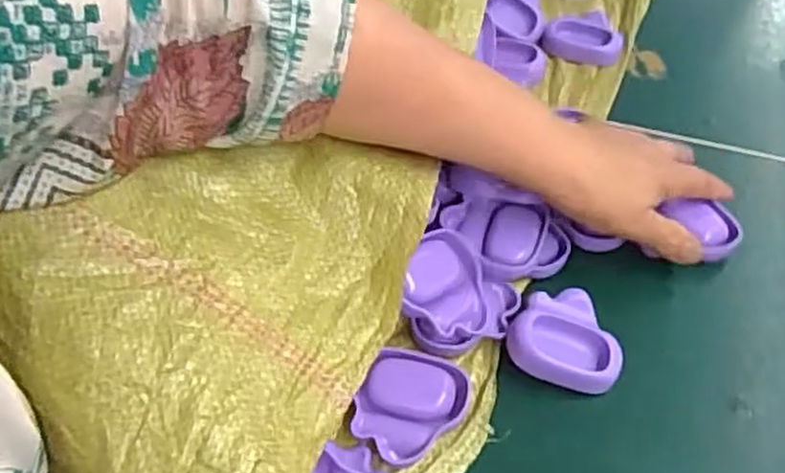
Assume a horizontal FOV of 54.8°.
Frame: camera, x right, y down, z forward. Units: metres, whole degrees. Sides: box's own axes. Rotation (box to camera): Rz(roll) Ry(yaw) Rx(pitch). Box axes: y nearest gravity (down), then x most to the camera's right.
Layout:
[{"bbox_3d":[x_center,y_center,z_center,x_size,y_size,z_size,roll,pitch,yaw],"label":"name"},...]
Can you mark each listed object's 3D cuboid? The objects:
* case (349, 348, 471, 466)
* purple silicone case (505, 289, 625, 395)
[{"bbox_3d":[0.008,0.091,0.408,0.053,0.013,0.062,24,52,17],"label":"case"},{"bbox_3d":[0.097,0.058,0.433,0.061,0.023,0.058,7,49,3],"label":"purple silicone case"}]

